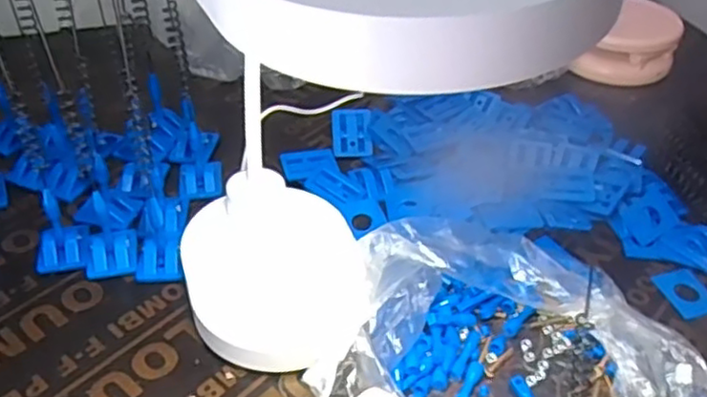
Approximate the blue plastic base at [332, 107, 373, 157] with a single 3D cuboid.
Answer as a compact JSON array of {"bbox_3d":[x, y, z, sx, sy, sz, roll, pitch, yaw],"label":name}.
[{"bbox_3d":[-0.001,-0.059,0.621,0.034,0.004,0.046,-4,78,2],"label":"blue plastic base"}]

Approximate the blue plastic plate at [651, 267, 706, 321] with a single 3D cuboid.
[{"bbox_3d":[0.240,0.067,0.493,0.035,0.004,0.045,-8,41,-11],"label":"blue plastic plate"}]

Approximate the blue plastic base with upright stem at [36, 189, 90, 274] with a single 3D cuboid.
[{"bbox_3d":[-0.212,0.022,0.495,0.033,0.052,0.038,-6,40,-8],"label":"blue plastic base with upright stem"}]

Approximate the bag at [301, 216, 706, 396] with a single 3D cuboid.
[{"bbox_3d":[0.104,0.072,0.434,0.207,0.066,0.191,10,41,10],"label":"bag"}]

